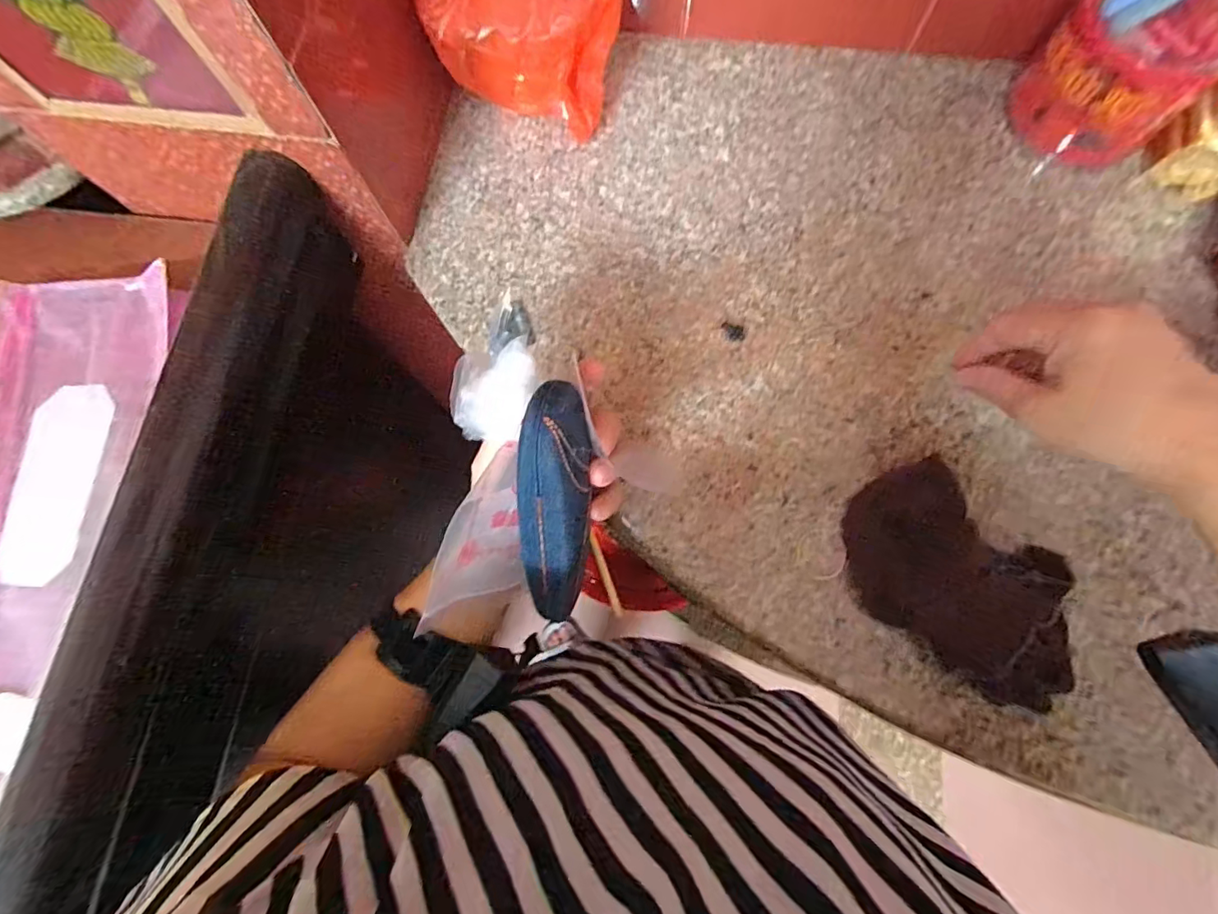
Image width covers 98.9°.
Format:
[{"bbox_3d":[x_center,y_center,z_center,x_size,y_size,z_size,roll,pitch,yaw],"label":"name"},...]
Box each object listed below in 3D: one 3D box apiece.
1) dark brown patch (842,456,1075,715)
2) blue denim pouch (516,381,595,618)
[{"bbox_3d":[0.235,0.084,0.343,0.103,0.016,0.165,-39,78,-8],"label":"dark brown patch"},{"bbox_3d":[-0.028,0.028,0.283,0.035,0.036,0.144,4,120,2],"label":"blue denim pouch"}]

